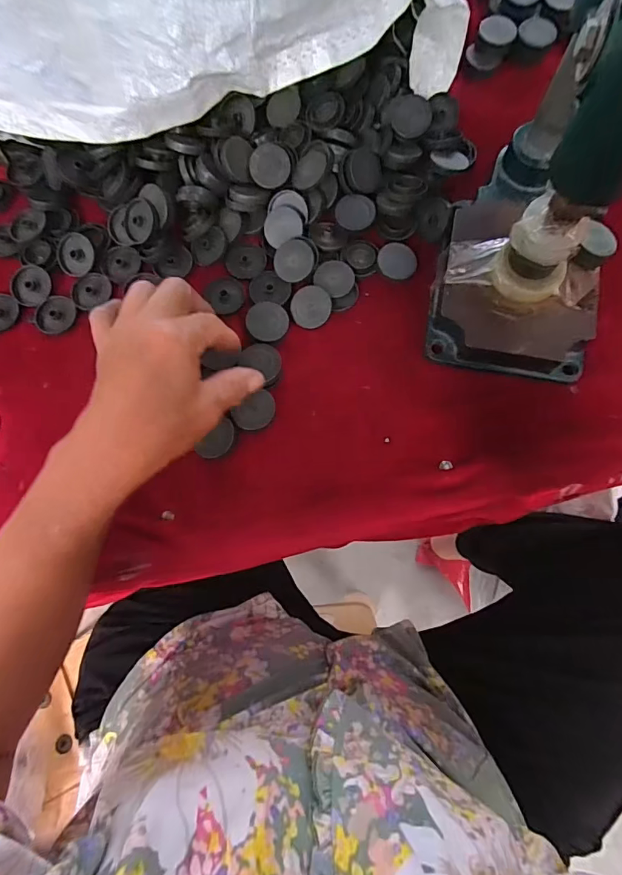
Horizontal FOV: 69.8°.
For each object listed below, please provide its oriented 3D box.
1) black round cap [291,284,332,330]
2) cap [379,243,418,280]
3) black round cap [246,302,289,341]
[{"bbox_3d":[0.000,-0.104,0.354,0.031,0.006,0.033,-1,75,2],"label":"black round cap"},{"bbox_3d":[0.070,-0.143,0.361,0.033,0.004,0.029,41,80,12],"label":"cap"},{"bbox_3d":[-0.034,-0.091,0.350,0.031,0.010,0.032,0,81,-1],"label":"black round cap"}]

